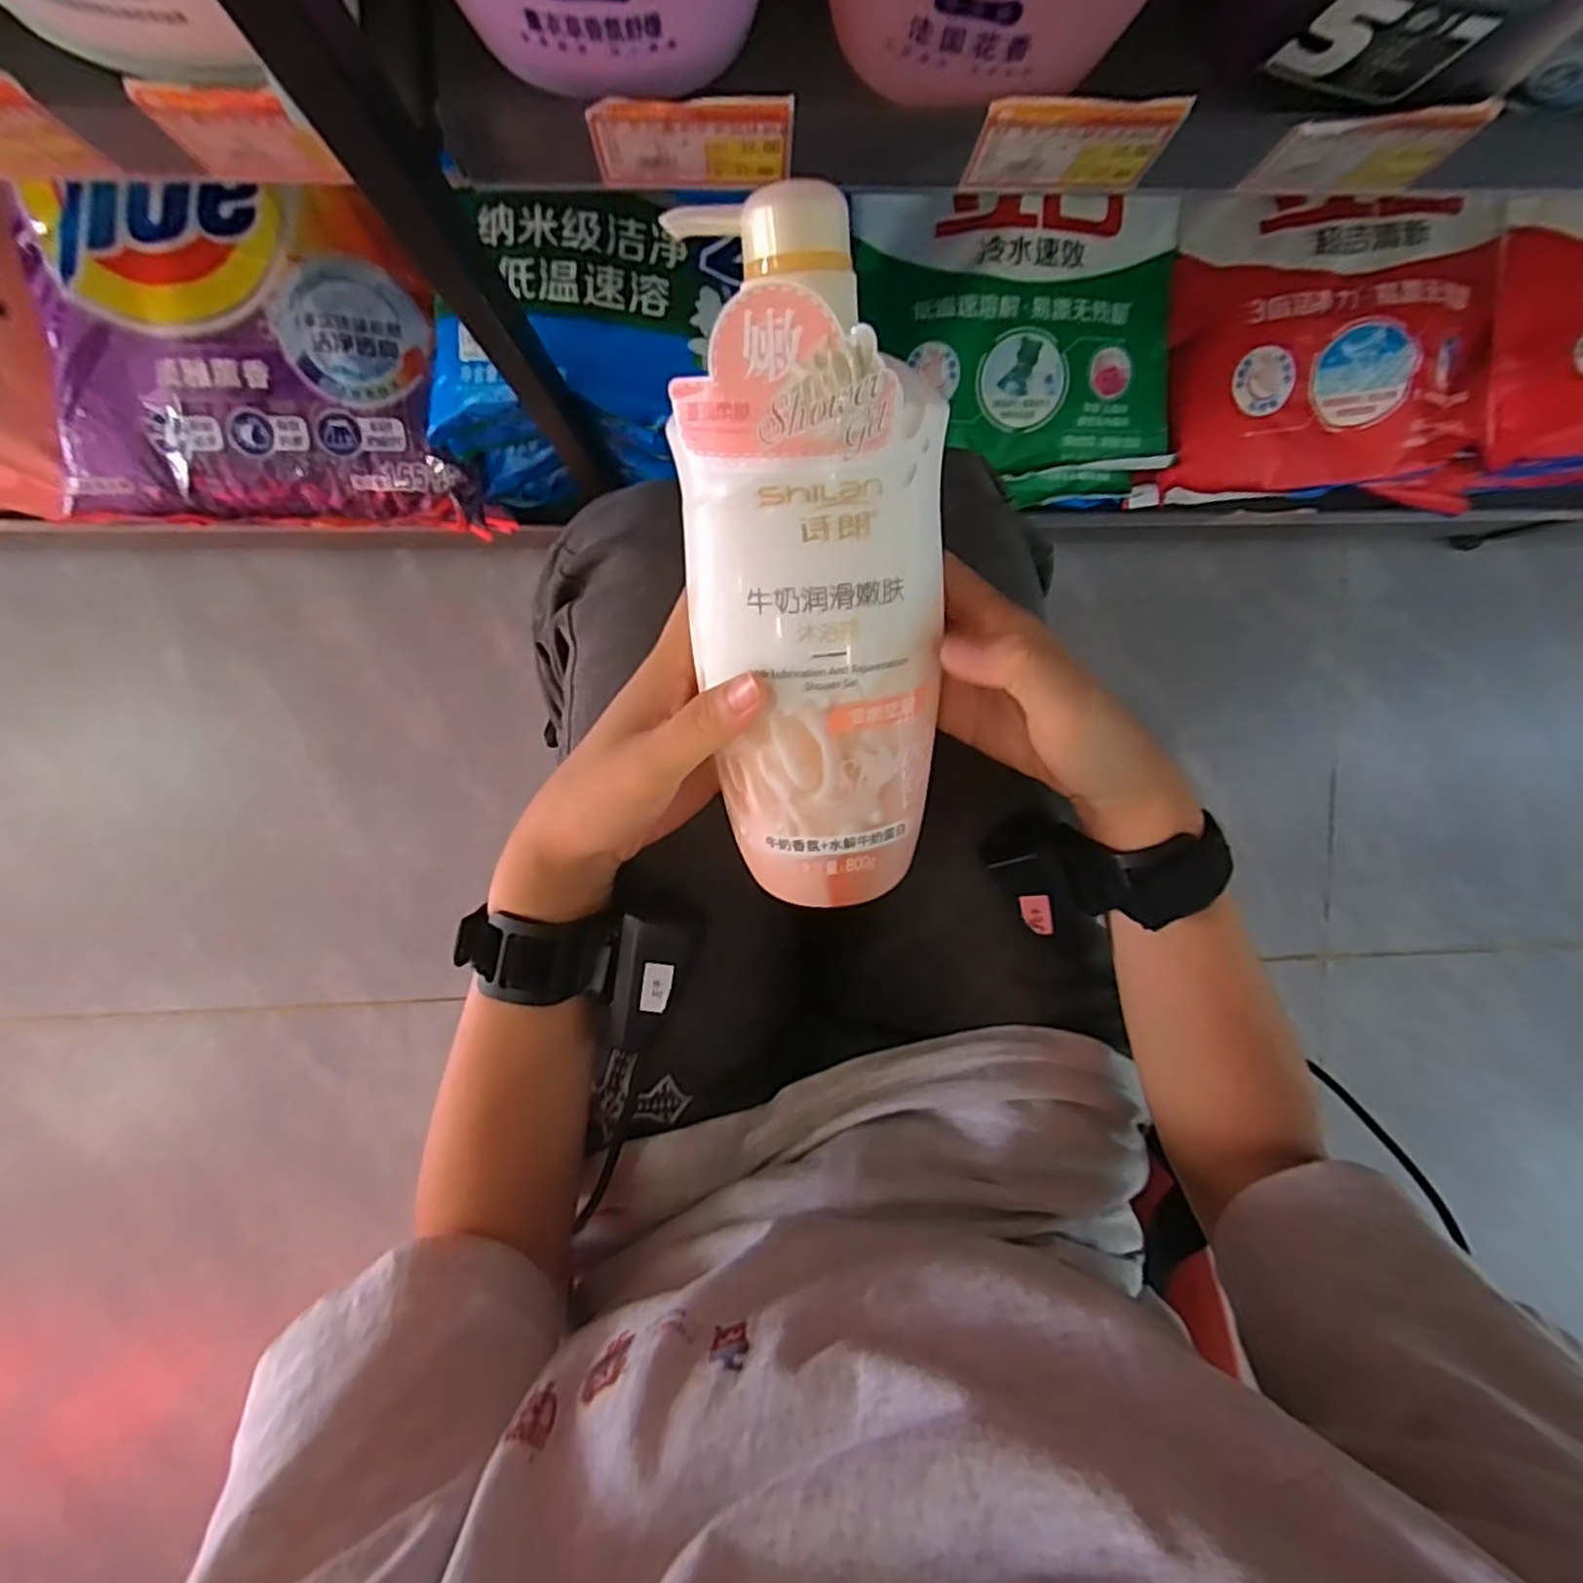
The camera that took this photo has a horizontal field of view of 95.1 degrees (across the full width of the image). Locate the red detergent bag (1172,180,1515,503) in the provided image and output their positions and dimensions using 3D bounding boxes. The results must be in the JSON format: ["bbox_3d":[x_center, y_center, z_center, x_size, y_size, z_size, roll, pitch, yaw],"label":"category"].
[{"bbox_3d":[0.425,-0.357,0.566,0.258,0.051,0.221,-4,97,-2],"label":"red detergent bag"}]

